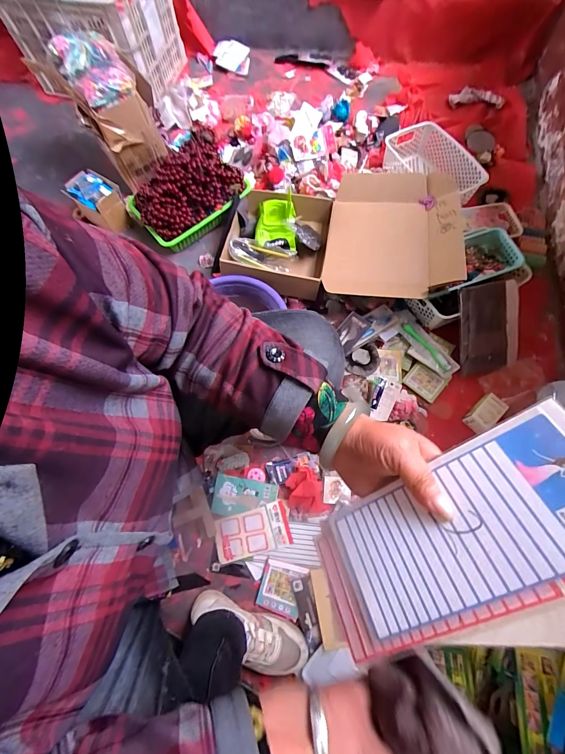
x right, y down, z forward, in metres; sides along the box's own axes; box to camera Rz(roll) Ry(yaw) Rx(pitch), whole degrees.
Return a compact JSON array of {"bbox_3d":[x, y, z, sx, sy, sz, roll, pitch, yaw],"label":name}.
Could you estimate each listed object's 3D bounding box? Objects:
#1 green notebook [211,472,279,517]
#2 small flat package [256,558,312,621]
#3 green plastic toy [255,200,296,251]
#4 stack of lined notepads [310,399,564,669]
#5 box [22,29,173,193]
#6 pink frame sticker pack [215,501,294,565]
[{"bbox_3d":[-0.088,0.277,0.758,0.142,0.011,0.088,10,84,7],"label":"green notebook"},{"bbox_3d":[-0.001,0.443,0.702,0.088,0.011,0.098,16,71,8],"label":"small flat package"},{"bbox_3d":[-0.019,-0.438,0.964,0.112,0.053,0.198,0,69,2],"label":"green plastic toy"},{"bbox_3d":[0.122,0.129,0.243,0.236,0.005,0.120,-37,49,20],"label":"stack of lined notepads"},{"bbox_3d":[-0.504,-0.789,0.994,0.209,0.265,0.288,-38,72,-11],"label":"box"},{"bbox_3d":[-0.067,0.346,0.740,0.161,0.008,0.091,-17,74,-1],"label":"pink frame sticker pack"}]

